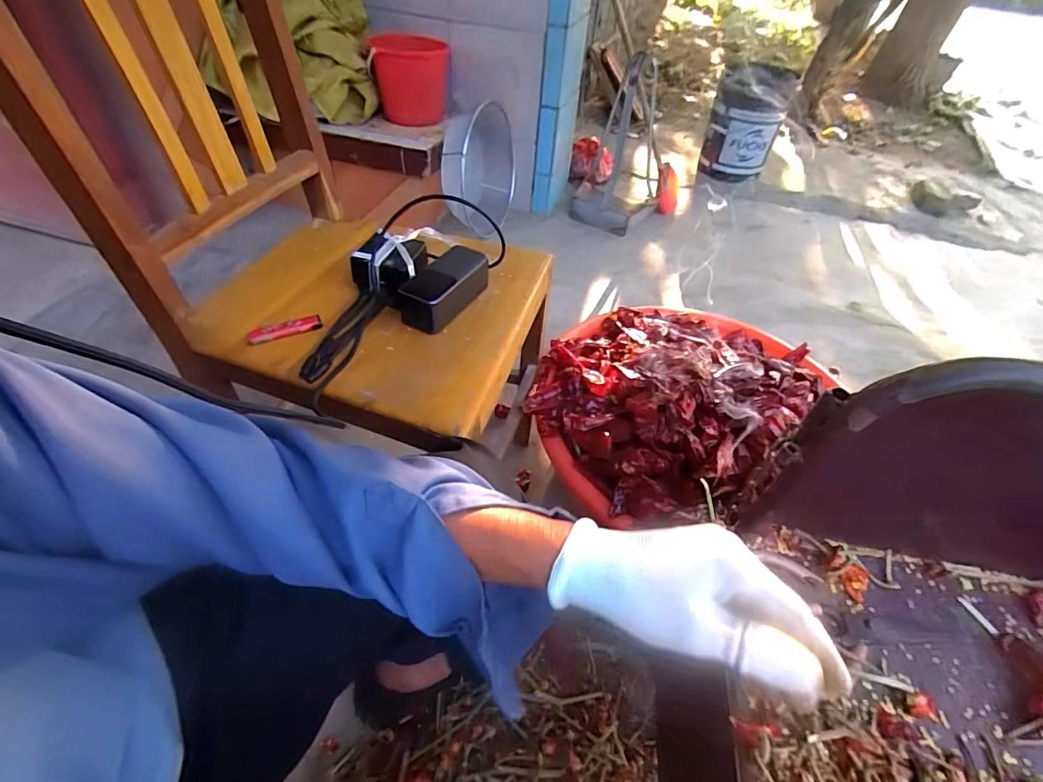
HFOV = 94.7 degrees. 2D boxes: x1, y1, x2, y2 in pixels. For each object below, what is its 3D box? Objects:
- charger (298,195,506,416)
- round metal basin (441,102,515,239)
[{"bbox_3d":[-0.151,-0.140,0.591,0.151,0.087,0.340,24,48,18],"label":"charger"},{"bbox_3d":[-0.130,-0.685,1.519,0.199,0.354,0.319,5,46,0],"label":"round metal basin"}]

